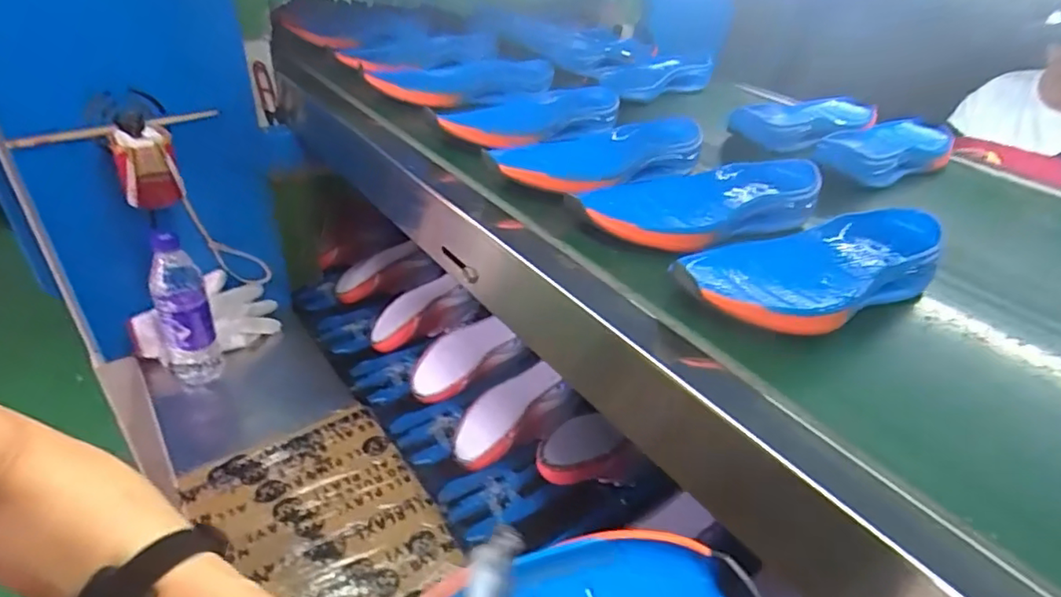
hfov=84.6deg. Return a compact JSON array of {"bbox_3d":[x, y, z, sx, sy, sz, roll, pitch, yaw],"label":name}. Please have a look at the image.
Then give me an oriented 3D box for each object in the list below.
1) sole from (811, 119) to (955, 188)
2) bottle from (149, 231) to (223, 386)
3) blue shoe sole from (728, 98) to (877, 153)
[{"bbox_3d":[0.447,-0.185,0.724,0.264,0.032,0.099,-22,47,-34],"label":"sole"},{"bbox_3d":[-0.477,0.020,0.794,0.073,0.219,0.064,-17,44,-29],"label":"bottle"},{"bbox_3d":[0.381,-0.237,0.787,0.235,0.032,0.095,-19,45,-31],"label":"blue shoe sole"}]

